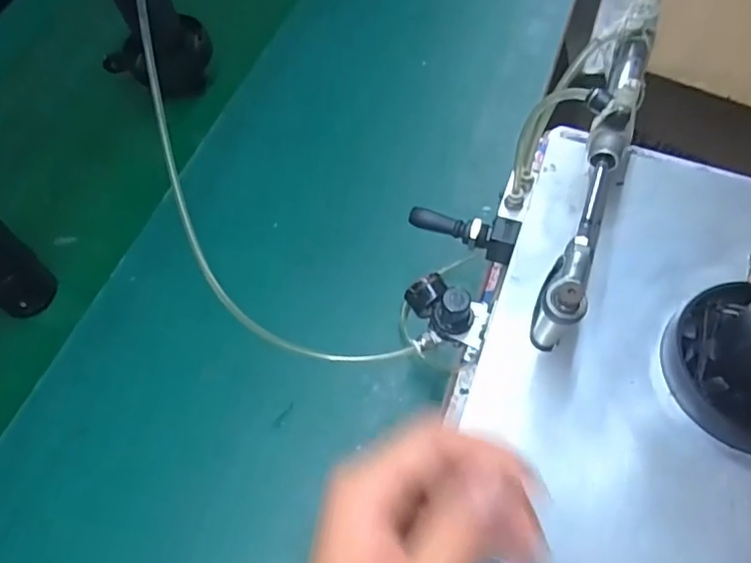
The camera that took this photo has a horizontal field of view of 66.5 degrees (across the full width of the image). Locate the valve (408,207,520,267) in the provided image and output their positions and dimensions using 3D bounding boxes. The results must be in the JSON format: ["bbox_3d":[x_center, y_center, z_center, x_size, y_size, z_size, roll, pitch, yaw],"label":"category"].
[{"bbox_3d":[0.070,-0.044,0.461,0.088,0.025,0.023,22,64,14],"label":"valve"}]

